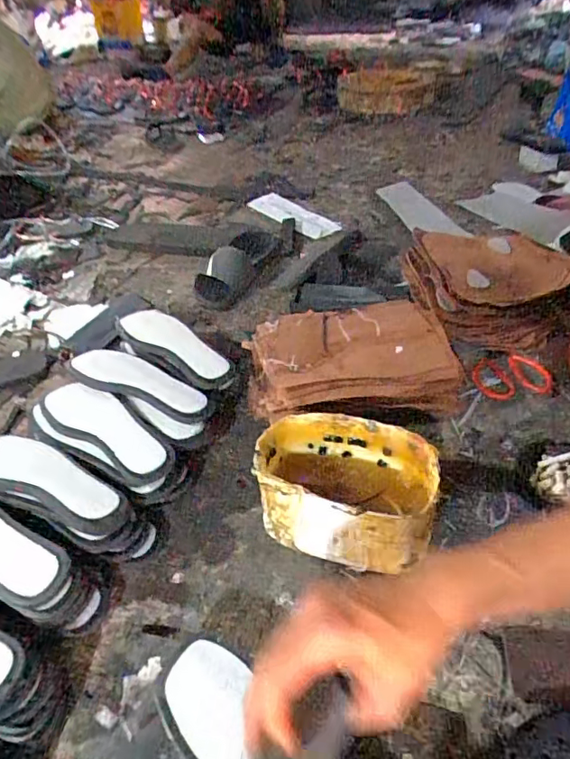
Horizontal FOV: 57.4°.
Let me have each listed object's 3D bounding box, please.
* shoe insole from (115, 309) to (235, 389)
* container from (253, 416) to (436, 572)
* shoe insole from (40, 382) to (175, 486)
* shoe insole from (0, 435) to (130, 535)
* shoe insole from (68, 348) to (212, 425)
[{"bbox_3d":[-0.163,-0.054,0.793,0.222,0.017,0.074,27,51,32],"label":"shoe insole"},{"bbox_3d":[0.069,0.127,0.600,0.196,0.115,0.124,9,43,16],"label":"container"},{"bbox_3d":[-0.234,0.064,0.677,0.220,0.021,0.081,29,52,33],"label":"shoe insole"},{"bbox_3d":[-0.286,0.115,0.626,0.242,0.030,0.074,16,46,23],"label":"shoe insole"},{"bbox_3d":[-0.207,0.001,0.738,0.226,0.011,0.077,15,45,22],"label":"shoe insole"}]

